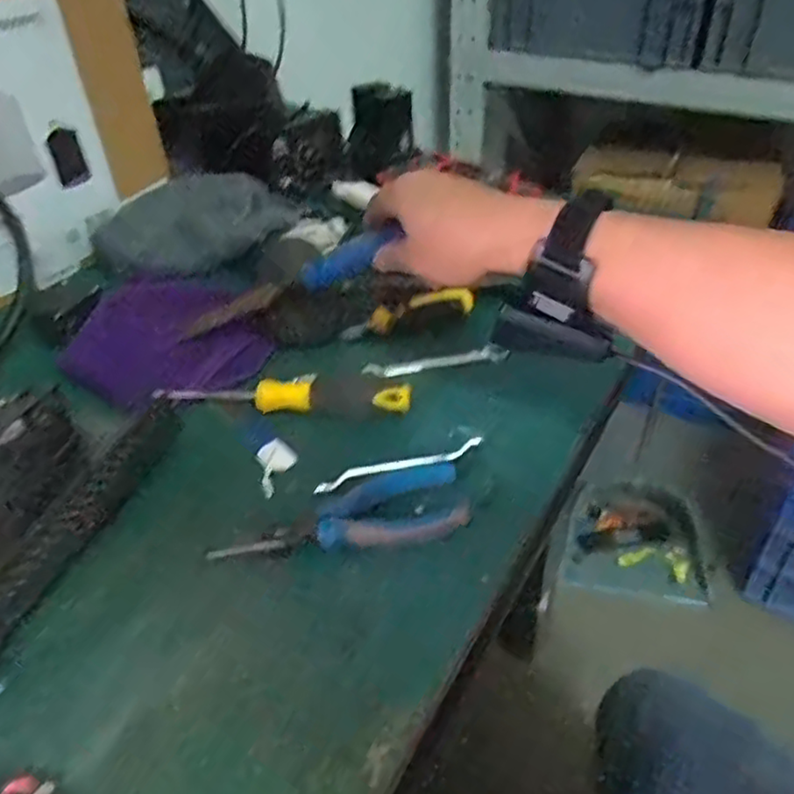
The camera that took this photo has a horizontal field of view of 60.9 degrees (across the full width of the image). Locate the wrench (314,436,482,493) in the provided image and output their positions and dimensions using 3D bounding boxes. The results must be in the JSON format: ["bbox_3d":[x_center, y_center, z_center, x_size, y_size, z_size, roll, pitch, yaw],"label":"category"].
[{"bbox_3d":[0.003,0.048,0.455,0.117,0.013,0.015,-14,41,-13],"label":"wrench"}]

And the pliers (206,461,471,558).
[{"bbox_3d":[-0.030,0.080,0.414,0.155,0.019,0.063,-15,41,-15],"label":"pliers"}]

